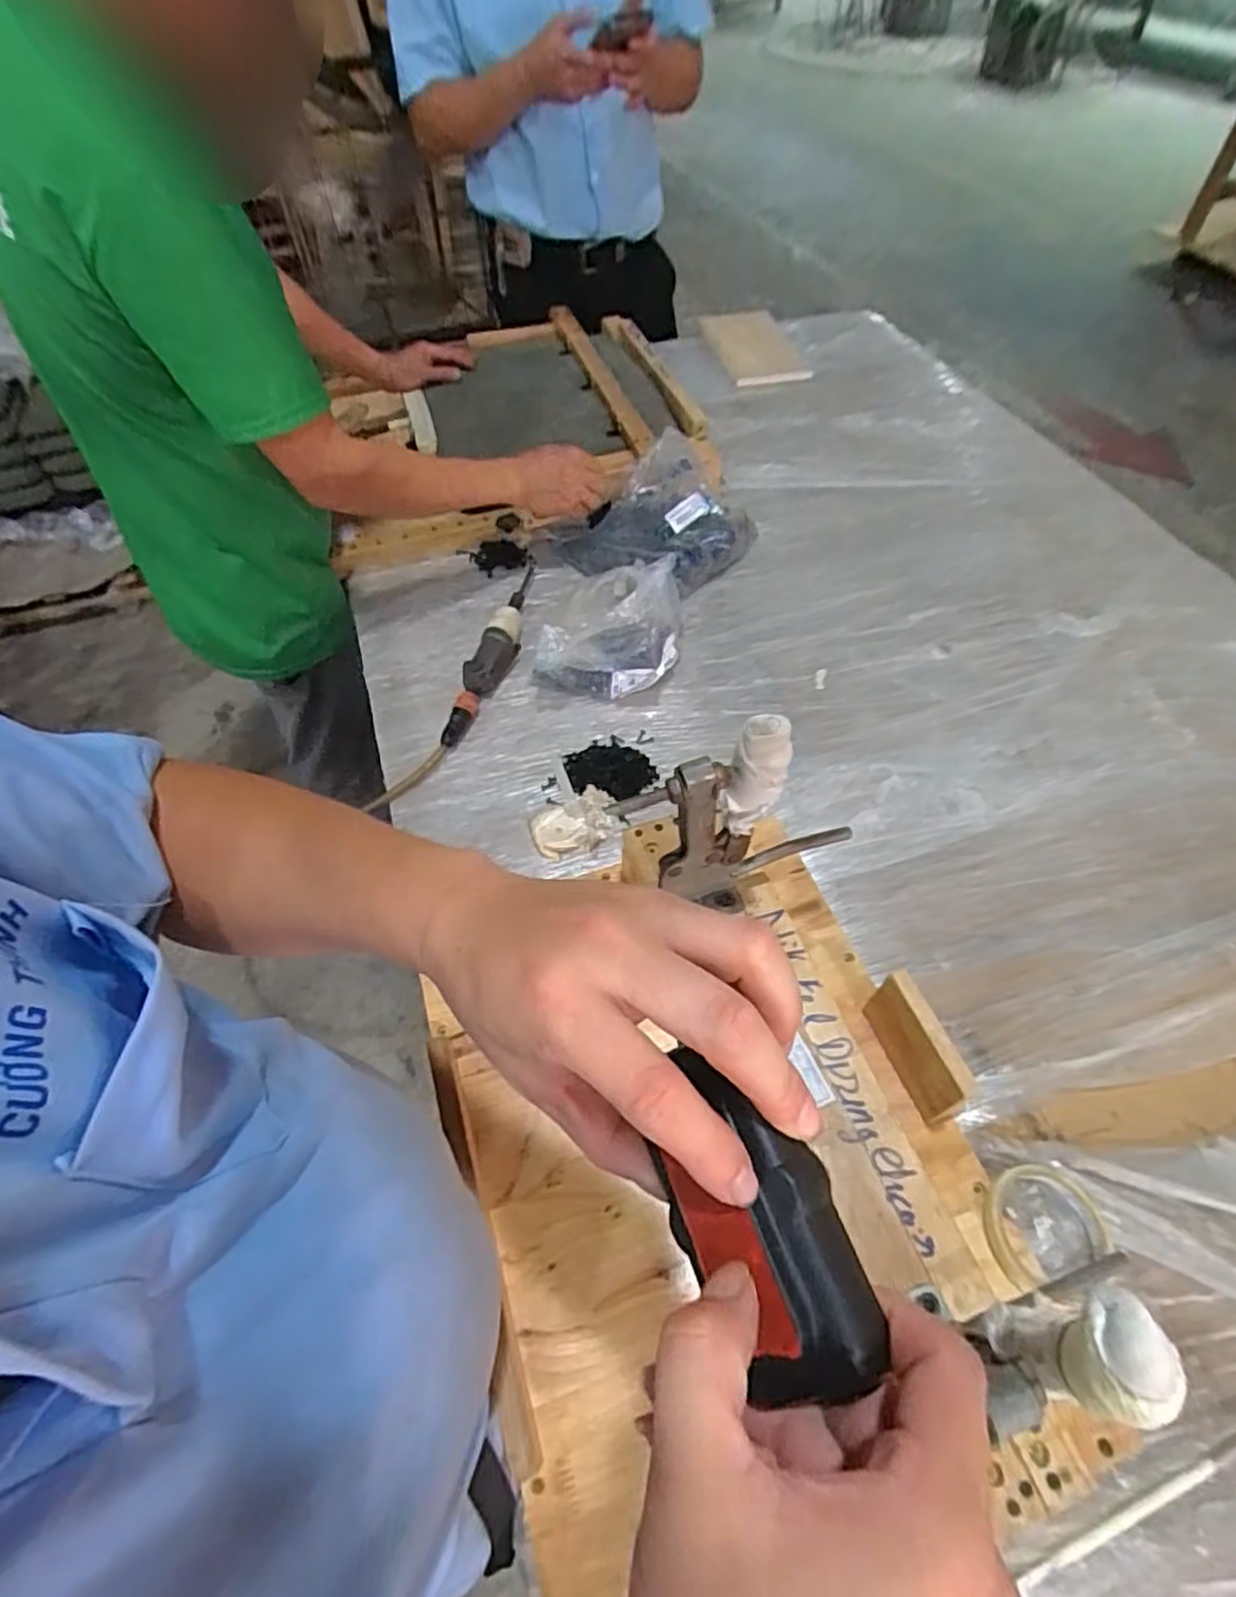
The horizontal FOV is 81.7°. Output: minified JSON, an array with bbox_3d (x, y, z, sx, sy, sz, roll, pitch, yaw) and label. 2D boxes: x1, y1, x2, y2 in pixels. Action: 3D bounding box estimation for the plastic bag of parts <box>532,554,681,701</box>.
[{"bbox_3d":[-0.017,-0.202,0.857,0.175,0.142,0.113,-4,54,0],"label":"plastic bag of parts"}]

